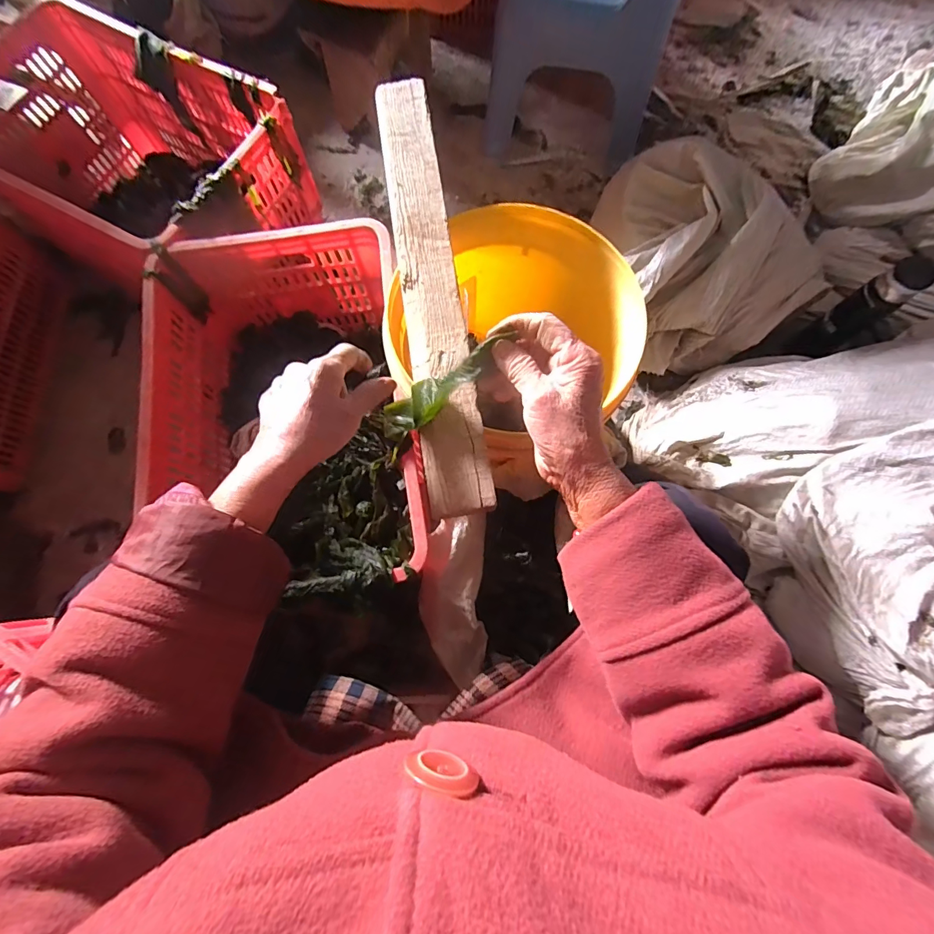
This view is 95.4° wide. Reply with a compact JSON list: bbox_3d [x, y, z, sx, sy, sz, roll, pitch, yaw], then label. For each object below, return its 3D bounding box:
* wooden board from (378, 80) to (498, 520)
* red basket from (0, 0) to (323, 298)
[{"bbox_3d":[-0.041,-0.208,0.459,0.063,0.014,0.519,-8,76,-3],"label":"wooden board"},{"bbox_3d":[-0.614,-0.546,0.842,0.594,0.339,0.376,30,77,7],"label":"red basket"}]

